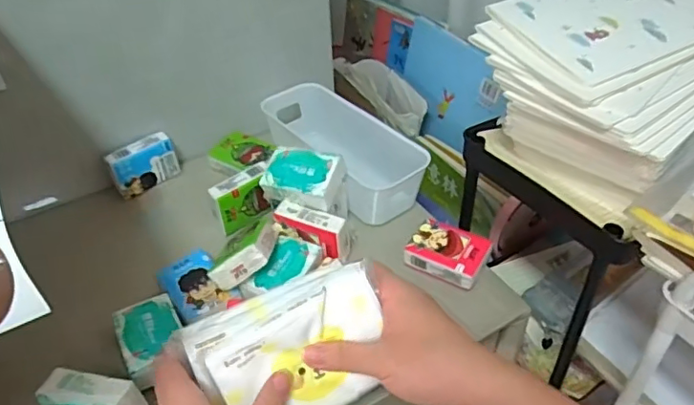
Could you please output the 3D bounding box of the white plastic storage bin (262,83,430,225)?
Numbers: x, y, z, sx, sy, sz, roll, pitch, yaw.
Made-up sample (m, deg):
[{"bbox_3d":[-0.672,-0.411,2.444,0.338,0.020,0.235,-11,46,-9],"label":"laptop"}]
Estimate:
[{"bbox_3d":[-0.011,-0.059,0.678,0.084,0.084,0.217,-30,48,-27],"label":"white plastic storage bin"}]

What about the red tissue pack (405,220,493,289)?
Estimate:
[{"bbox_3d":[0.101,0.049,0.562,0.073,0.023,0.056,19,46,22],"label":"red tissue pack"}]

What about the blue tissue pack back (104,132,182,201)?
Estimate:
[{"bbox_3d":[-0.237,-0.043,0.660,0.025,0.053,0.076,31,51,31],"label":"blue tissue pack back"}]

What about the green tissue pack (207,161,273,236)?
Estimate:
[{"bbox_3d":[-0.111,-0.003,0.609,0.065,0.052,0.026,-29,48,-27],"label":"green tissue pack"}]

